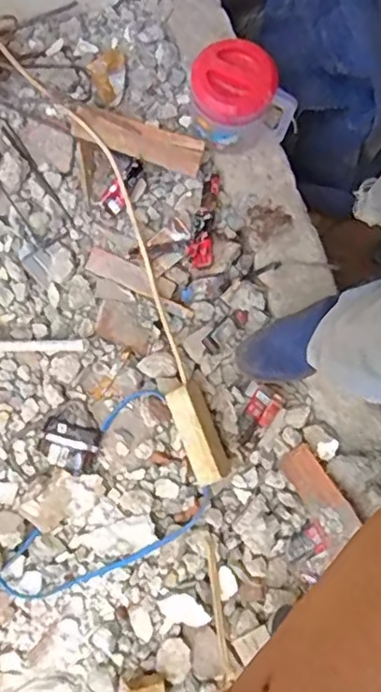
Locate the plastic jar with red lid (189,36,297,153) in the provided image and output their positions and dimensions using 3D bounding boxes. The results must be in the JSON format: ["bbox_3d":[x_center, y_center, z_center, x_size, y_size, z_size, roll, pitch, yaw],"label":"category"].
[{"bbox_3d":[0.077,-0.417,1.054,0.157,0.144,0.127,-10,79,-3],"label":"plastic jar with red lid"}]

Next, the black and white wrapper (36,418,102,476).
[{"bbox_3d":[-0.198,0.160,0.994,0.092,0.018,0.072,17,79,2],"label":"black and white wrapper"}]

